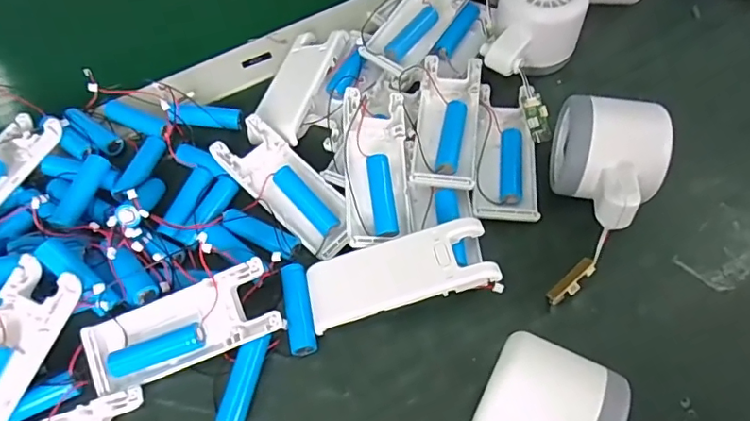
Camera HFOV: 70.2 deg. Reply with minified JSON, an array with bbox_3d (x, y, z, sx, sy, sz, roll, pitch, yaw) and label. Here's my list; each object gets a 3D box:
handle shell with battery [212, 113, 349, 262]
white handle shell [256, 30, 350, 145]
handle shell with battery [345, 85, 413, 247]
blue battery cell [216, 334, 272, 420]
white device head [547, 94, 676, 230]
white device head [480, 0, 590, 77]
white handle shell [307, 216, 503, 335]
[{"bbox_3d":[-0.054,-0.017,0.331,0.099,0.019,0.040,39,69,23],"label":"handle shell with battery"},{"bbox_3d":[-0.054,-0.090,0.378,0.038,0.019,0.100,16,62,13],"label":"white handle shell"},{"bbox_3d":[0.001,-0.028,0.331,0.038,0.021,0.099,-2,76,-3],"label":"handle shell with battery"},{"bbox_3d":[-0.069,0.090,0.282,0.012,0.014,0.048,9,60,9],"label":"blue battery cell"},{"bbox_3d":[0.132,-0.024,0.309,0.062,0.053,0.078,16,62,13],"label":"white device head"},{"bbox_3d":[0.112,-0.126,0.374,0.060,0.050,0.082,16,62,13],"label":"white device head"},{"bbox_3d":[0.013,0.035,0.297,0.102,0.011,0.039,-18,59,8],"label":"white handle shell"}]

